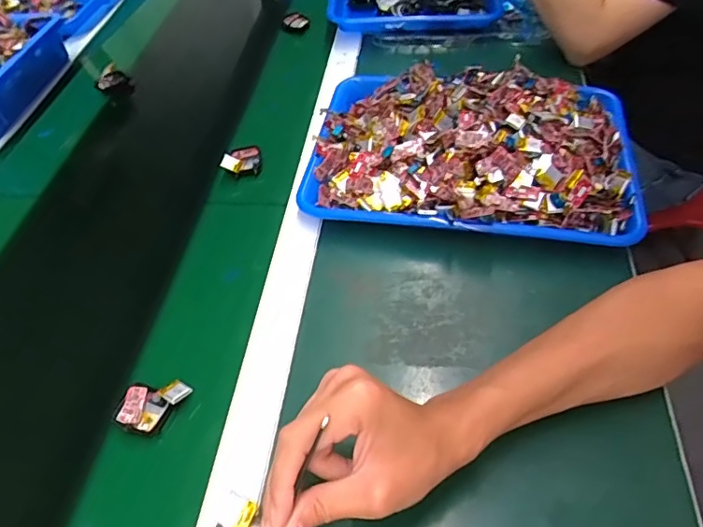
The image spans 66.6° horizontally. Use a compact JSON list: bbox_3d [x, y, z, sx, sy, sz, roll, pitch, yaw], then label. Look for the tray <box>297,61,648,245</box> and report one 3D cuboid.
[{"bbox_3d":[0.125,-0.129,0.571,0.332,0.068,0.235,5,50,12],"label":"tray"}]

